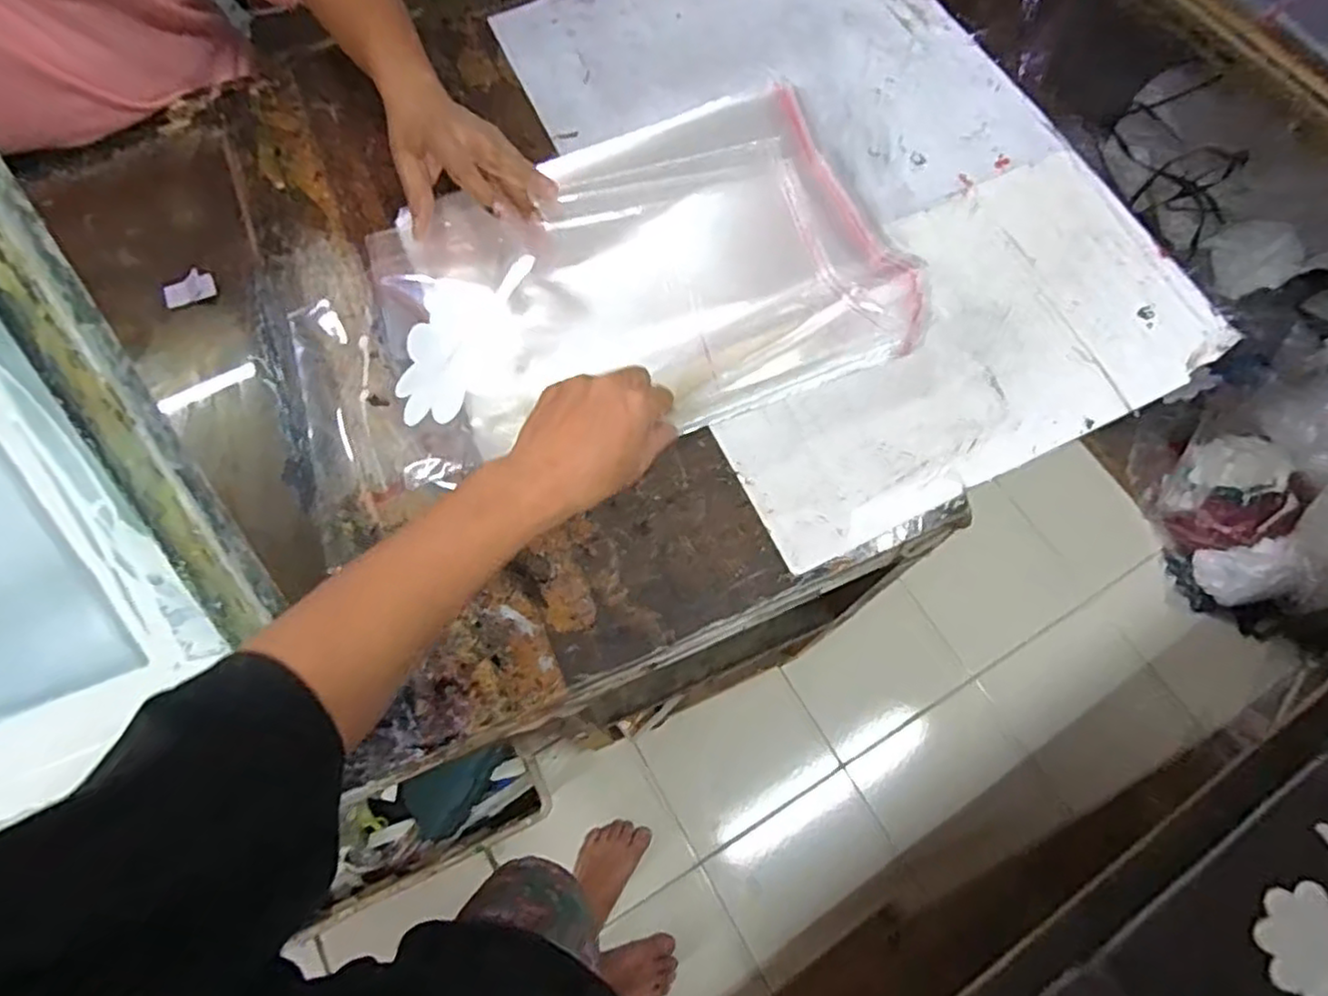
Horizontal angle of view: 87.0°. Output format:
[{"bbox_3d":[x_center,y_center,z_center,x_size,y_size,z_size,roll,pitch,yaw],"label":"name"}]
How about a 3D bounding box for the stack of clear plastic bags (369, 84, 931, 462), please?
[{"bbox_3d":[-0.024,-0.194,0.615,0.424,0.053,0.282,-19,70,-7],"label":"stack of clear plastic bags"}]

